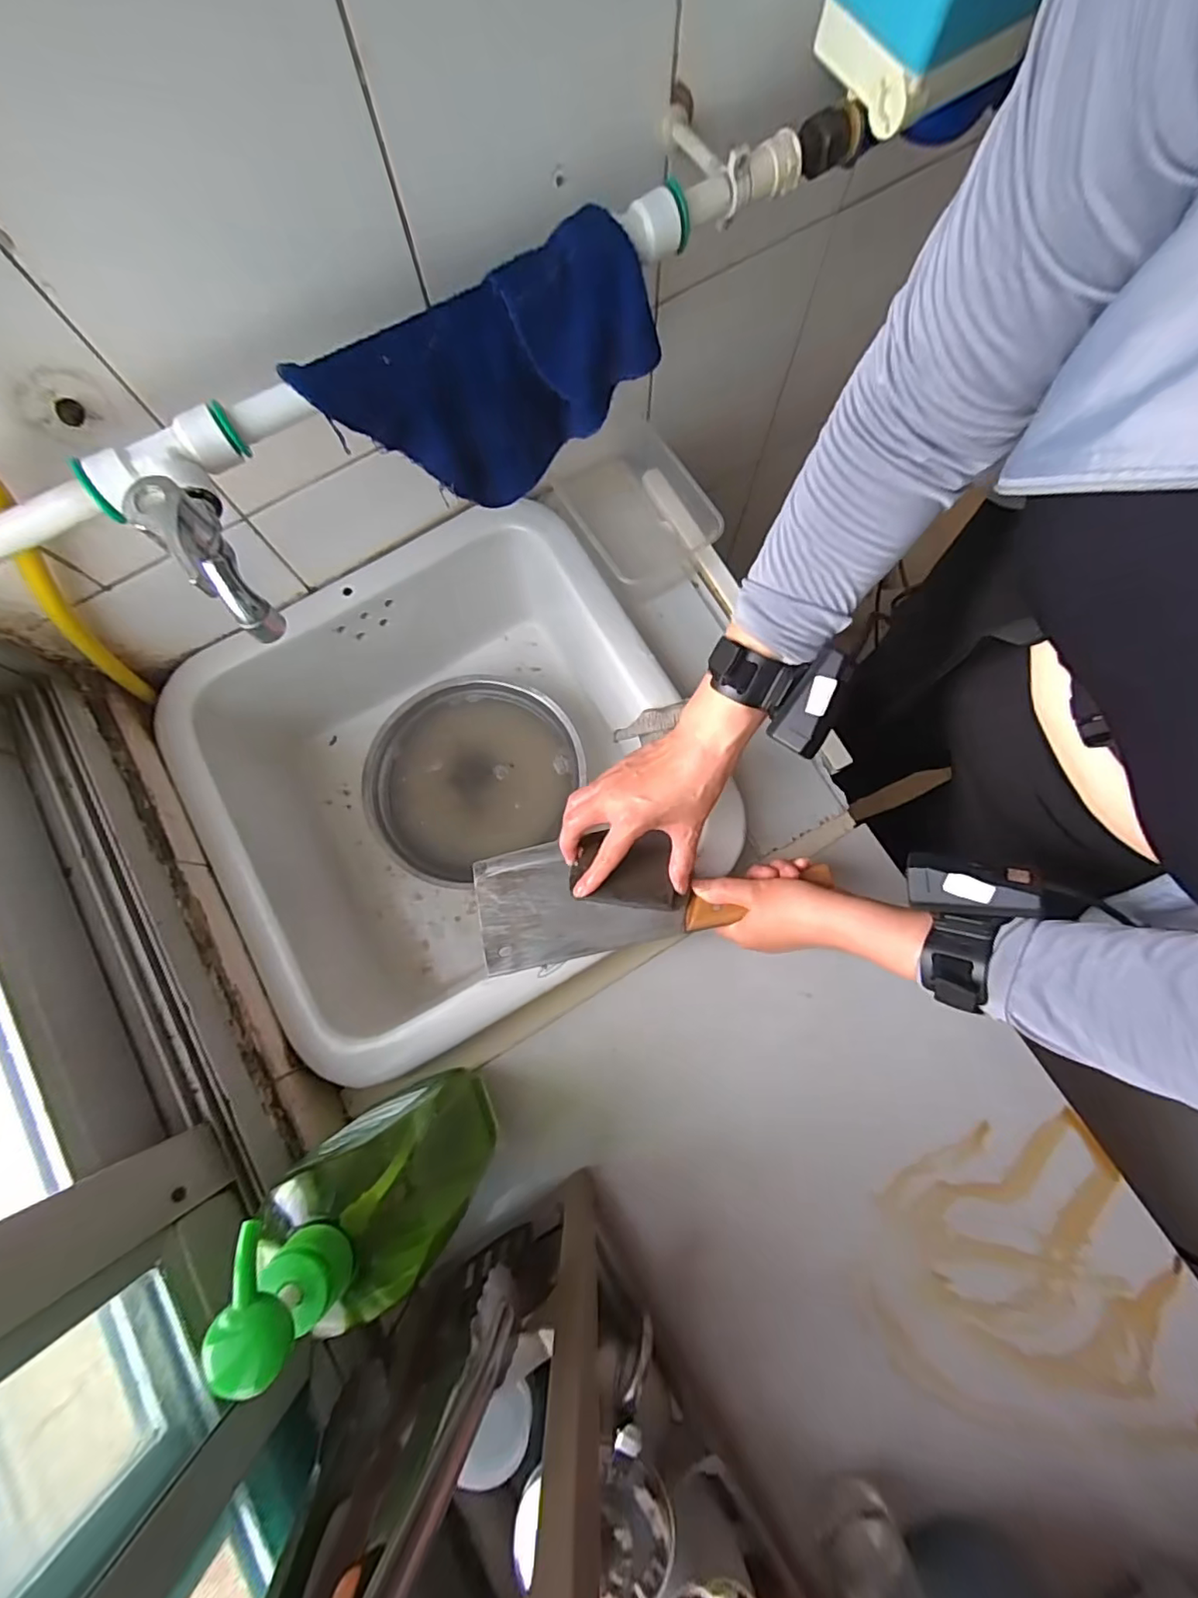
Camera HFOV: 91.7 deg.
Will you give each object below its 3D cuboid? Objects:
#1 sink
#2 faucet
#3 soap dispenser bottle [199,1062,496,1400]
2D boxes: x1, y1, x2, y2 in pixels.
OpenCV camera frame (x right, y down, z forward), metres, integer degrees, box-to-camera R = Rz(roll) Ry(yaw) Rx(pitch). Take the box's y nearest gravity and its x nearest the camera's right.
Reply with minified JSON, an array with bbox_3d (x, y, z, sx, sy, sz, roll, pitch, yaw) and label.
[{"bbox_3d":[-0.147,-0.008,0.614,0.443,0.187,0.434,-28,78,-5],"label":"sink"},{"bbox_3d":[-0.217,-0.141,0.325,0.036,0.084,0.069,-41,80,-8],"label":"faucet"},{"bbox_3d":[-0.127,0.238,0.356,0.078,0.261,0.086,-33,77,-7],"label":"soap dispenser bottle"}]

